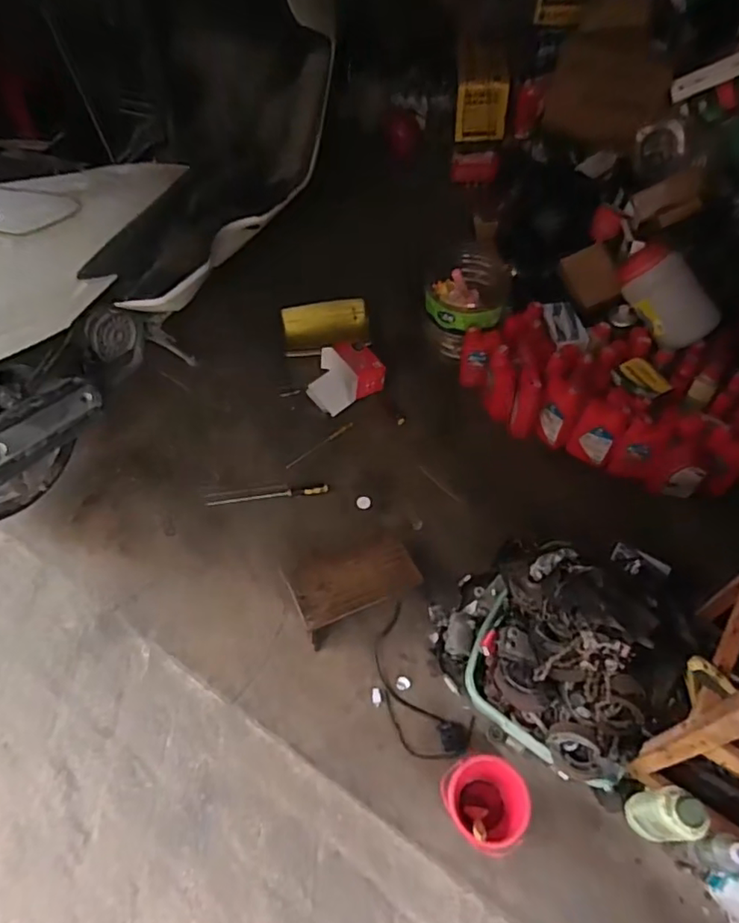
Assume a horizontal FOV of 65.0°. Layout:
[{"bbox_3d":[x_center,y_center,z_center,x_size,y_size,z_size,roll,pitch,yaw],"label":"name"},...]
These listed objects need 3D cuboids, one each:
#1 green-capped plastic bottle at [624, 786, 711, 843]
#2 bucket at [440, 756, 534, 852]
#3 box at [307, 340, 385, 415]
[{"bbox_3d":[0.543,0.662,1.077,0.069,0.265,0.092,-8,56,-4],"label":"green-capped plastic bottle"},{"bbox_3d":[0.227,0.673,1.147,0.153,0.132,0.151,-1,56,1],"label":"bucket"},{"bbox_3d":[-0.086,-0.274,1.804,0.219,0.093,0.210,-29,60,-17],"label":"box"}]

